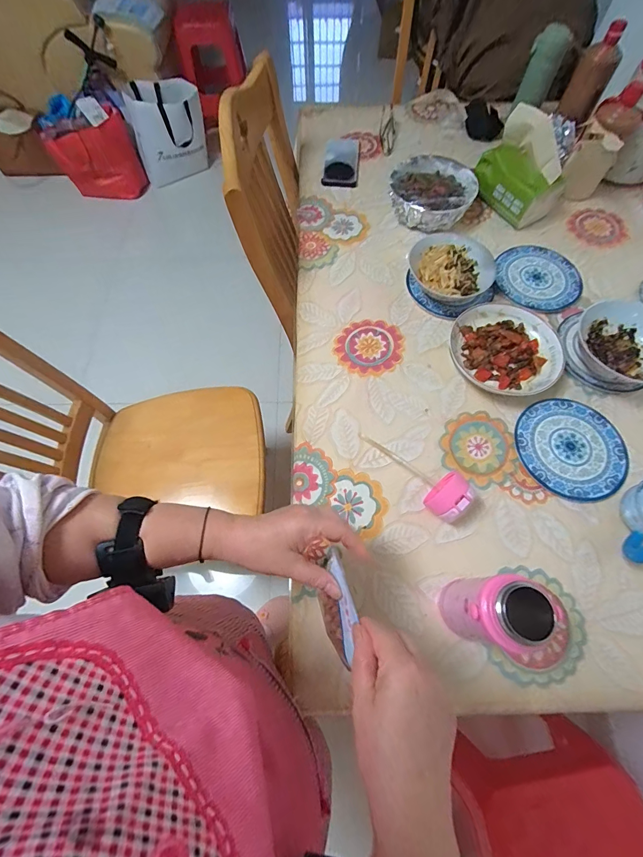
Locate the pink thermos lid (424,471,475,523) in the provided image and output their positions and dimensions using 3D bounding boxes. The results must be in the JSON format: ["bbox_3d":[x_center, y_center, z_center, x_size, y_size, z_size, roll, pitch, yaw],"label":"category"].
[{"bbox_3d":[0.175,0.099,0.502,0.067,0.064,0.055,-32,70,-13],"label":"pink thermos lid"}]

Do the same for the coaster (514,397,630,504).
[{"bbox_3d":[0.384,0.029,0.561,0.161,0.011,0.160,0,67,-1],"label":"coaster"}]

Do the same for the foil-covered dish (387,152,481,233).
[{"bbox_3d":[0.232,-0.489,0.760,0.163,0.060,0.172,0,66,0],"label":"foil-covered dish"}]

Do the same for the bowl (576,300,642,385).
[{"bbox_3d":[0.492,-0.133,0.598,0.136,0.070,0.158,-7,67,-4],"label":"bowl"}]

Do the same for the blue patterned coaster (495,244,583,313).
[{"bbox_3d":[0.418,-0.291,0.703,0.156,0.009,0.157,0,67,-1],"label":"blue patterned coaster"}]

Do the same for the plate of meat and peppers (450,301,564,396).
[{"bbox_3d":[0.304,-0.138,0.615,0.166,0.042,0.172,0,67,-1],"label":"plate of meat and peppers"}]

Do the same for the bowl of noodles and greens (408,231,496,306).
[{"bbox_3d":[0.235,-0.287,0.671,0.136,0.063,0.140,0,66,0],"label":"bowl of noodles and greens"}]

